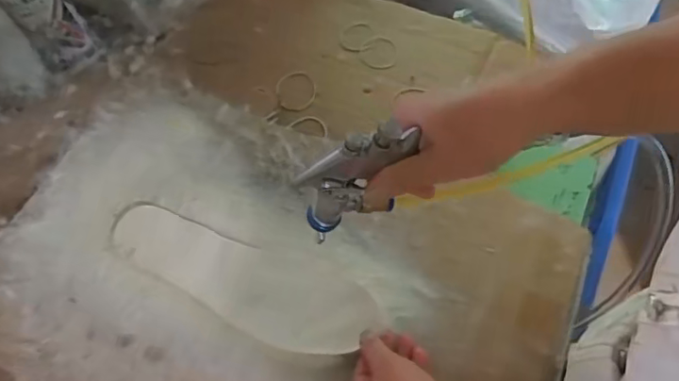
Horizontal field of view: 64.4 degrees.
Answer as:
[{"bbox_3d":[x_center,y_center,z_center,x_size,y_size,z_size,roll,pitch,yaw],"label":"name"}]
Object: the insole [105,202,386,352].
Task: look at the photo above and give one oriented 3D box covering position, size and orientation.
[{"bbox_3d":[-0.097,0.085,0.524,0.268,0.017,0.088,21,66,7],"label":"insole"}]

